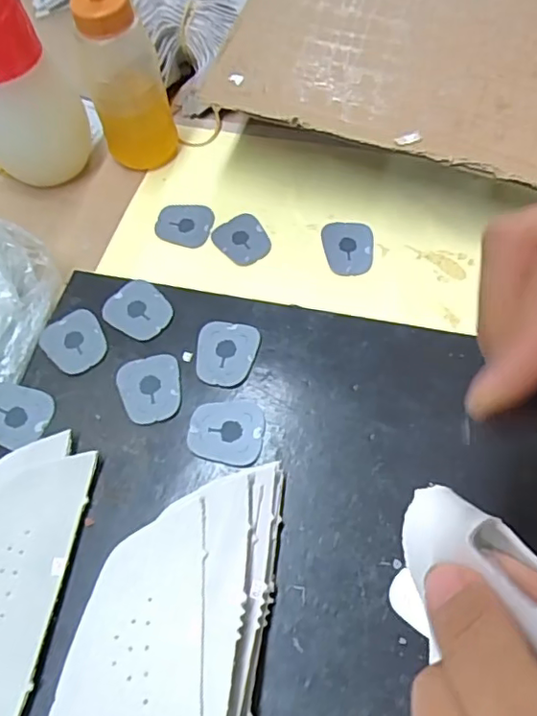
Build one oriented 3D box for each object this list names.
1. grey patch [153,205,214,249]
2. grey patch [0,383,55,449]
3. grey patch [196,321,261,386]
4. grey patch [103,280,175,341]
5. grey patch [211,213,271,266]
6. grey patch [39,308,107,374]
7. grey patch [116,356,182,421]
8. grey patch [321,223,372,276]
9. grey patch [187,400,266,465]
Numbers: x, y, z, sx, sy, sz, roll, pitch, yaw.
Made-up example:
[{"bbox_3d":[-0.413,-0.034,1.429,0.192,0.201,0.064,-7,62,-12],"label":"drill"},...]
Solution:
[{"bbox_3d":[-0.058,-0.092,0.396,0.038,0.005,0.031,9,75,8],"label":"grey patch"},{"bbox_3d":[-0.137,0.030,0.308,0.037,0.009,0.032,12,64,9],"label":"grey patch"},{"bbox_3d":[-0.024,-0.003,0.318,0.033,0.004,0.038,8,63,7],"label":"grey patch"},{"bbox_3d":[-0.076,-0.029,0.335,0.038,0.004,0.032,29,67,17],"label":"grey patch"},{"bbox_3d":[-0.018,-0.079,0.382,0.032,0.005,0.037,-36,66,-15],"label":"grey patch"},{"bbox_3d":[-0.111,-0.010,0.328,0.033,0.004,0.038,-35,66,-15],"label":"grey patch"},{"bbox_3d":[-0.065,0.016,0.312,0.033,0.004,0.038,-9,62,-2],"label":"grey patch"},{"bbox_3d":[0.051,-0.071,0.369,0.032,0.004,0.037,3,63,4],"label":"grey patch"},{"bbox_3d":[-0.022,0.037,0.298,0.039,0.004,0.033,6,63,6],"label":"grey patch"}]

